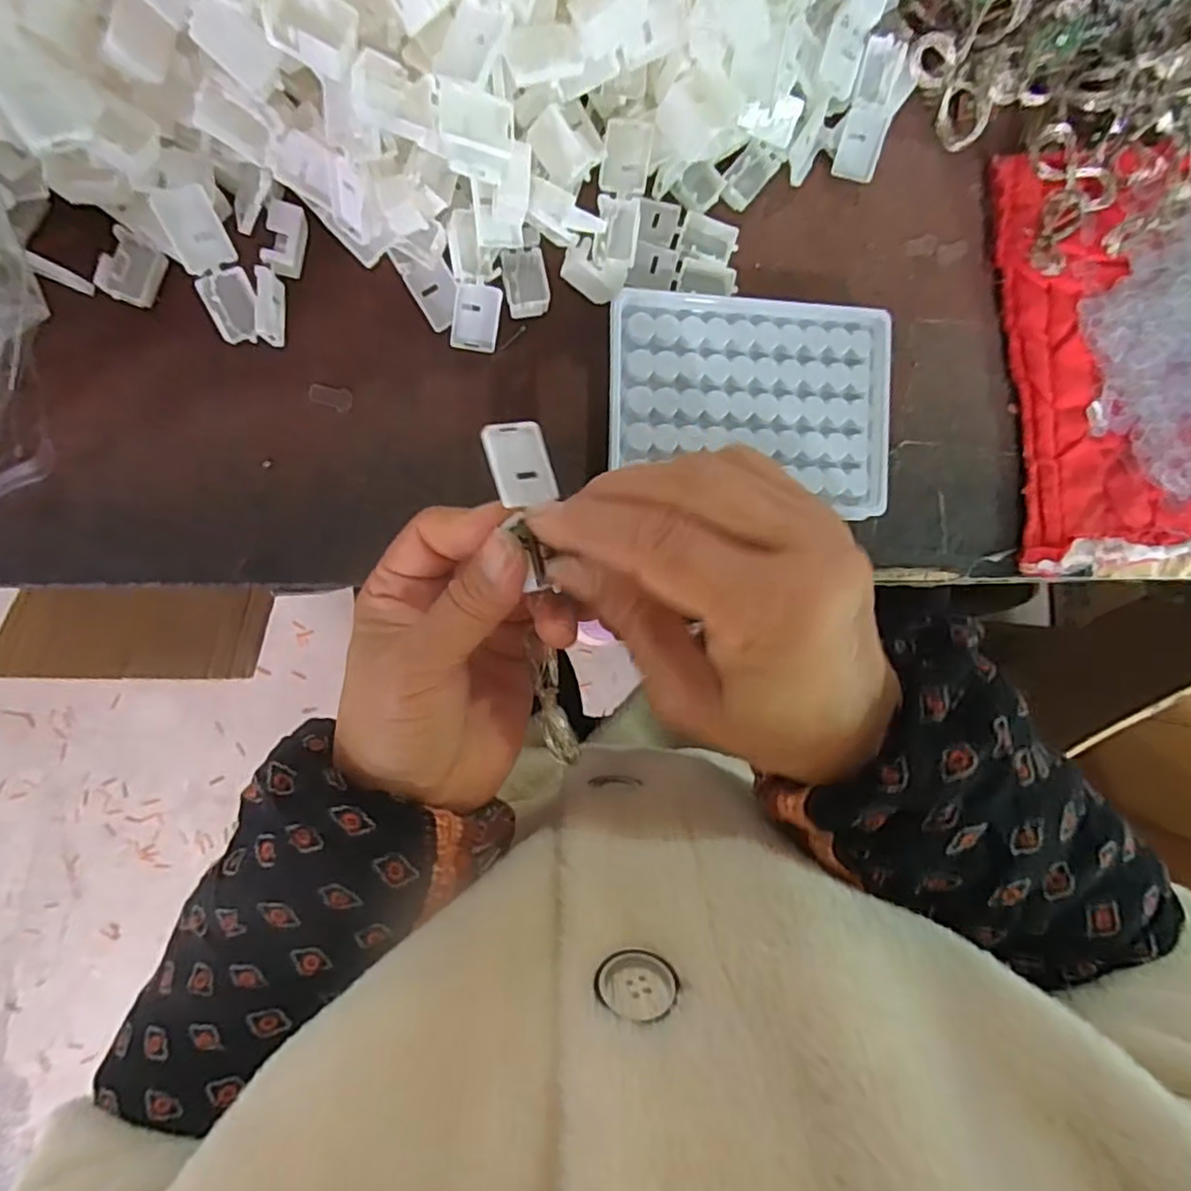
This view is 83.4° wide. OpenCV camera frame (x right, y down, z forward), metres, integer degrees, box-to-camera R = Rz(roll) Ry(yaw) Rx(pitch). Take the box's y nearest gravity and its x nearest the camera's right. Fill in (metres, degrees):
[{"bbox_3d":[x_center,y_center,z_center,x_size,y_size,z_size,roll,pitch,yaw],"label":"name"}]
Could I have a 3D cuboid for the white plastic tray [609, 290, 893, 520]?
[{"bbox_3d":[0.070,-0.090,0.310,0.130,0.020,0.090,3,92,-9],"label":"white plastic tray"}]

